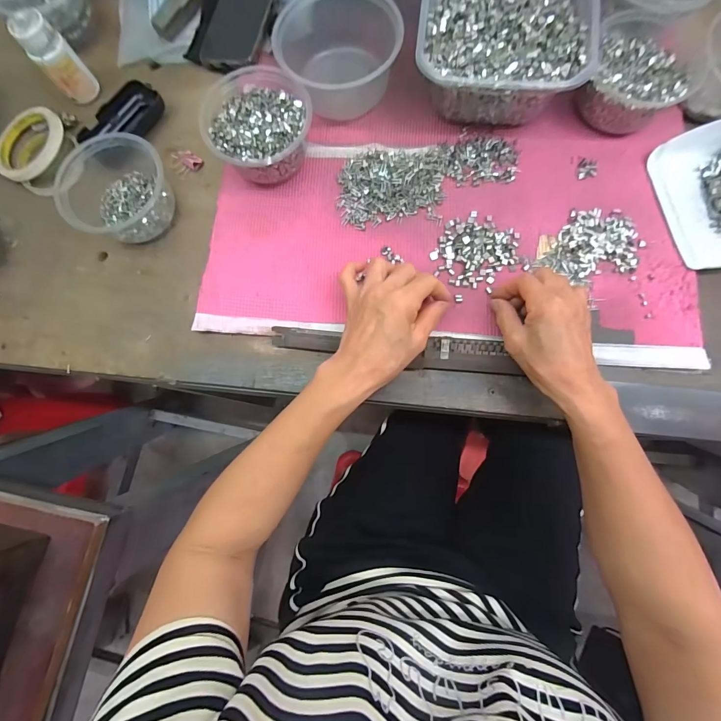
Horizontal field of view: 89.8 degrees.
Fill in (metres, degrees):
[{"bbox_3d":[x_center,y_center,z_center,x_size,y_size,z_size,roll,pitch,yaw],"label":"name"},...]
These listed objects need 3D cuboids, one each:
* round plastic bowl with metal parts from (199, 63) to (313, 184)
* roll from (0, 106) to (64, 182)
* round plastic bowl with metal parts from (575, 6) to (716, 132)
[{"bbox_3d":[-0.110,-0.258,0.403,0.109,0.059,0.117,-1,81,4],"label":"round plastic bowl with metal parts"},{"bbox_3d":[-0.417,-0.273,0.454,0.095,0.019,0.095,-1,81,4],"label":"roll"},{"bbox_3d":[0.301,-0.312,0.393,0.103,0.047,0.129,18,83,6],"label":"round plastic bowl with metal parts"}]

